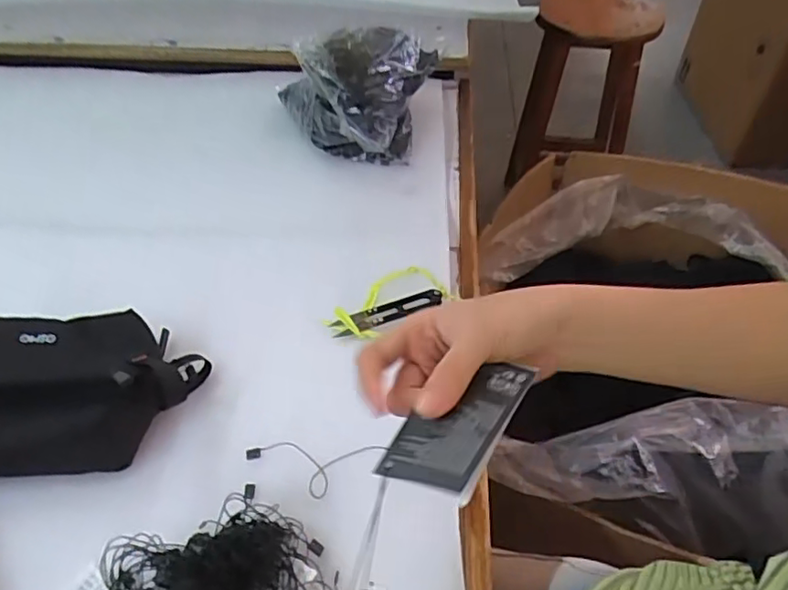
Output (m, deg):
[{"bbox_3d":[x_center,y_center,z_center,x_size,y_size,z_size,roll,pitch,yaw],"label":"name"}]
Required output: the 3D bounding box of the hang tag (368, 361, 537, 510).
[{"bbox_3d":[0.032,0.061,0.304,0.049,0.009,0.084,10,40,33],"label":"hang tag"}]

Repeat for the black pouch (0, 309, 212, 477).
[{"bbox_3d":[-0.257,0.070,0.459,0.203,0.060,0.126,1,47,0],"label":"black pouch"}]

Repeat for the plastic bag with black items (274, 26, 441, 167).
[{"bbox_3d":[-0.043,-0.225,0.700,0.179,0.123,0.128,-1,47,-1],"label":"plastic bag with black items"}]

